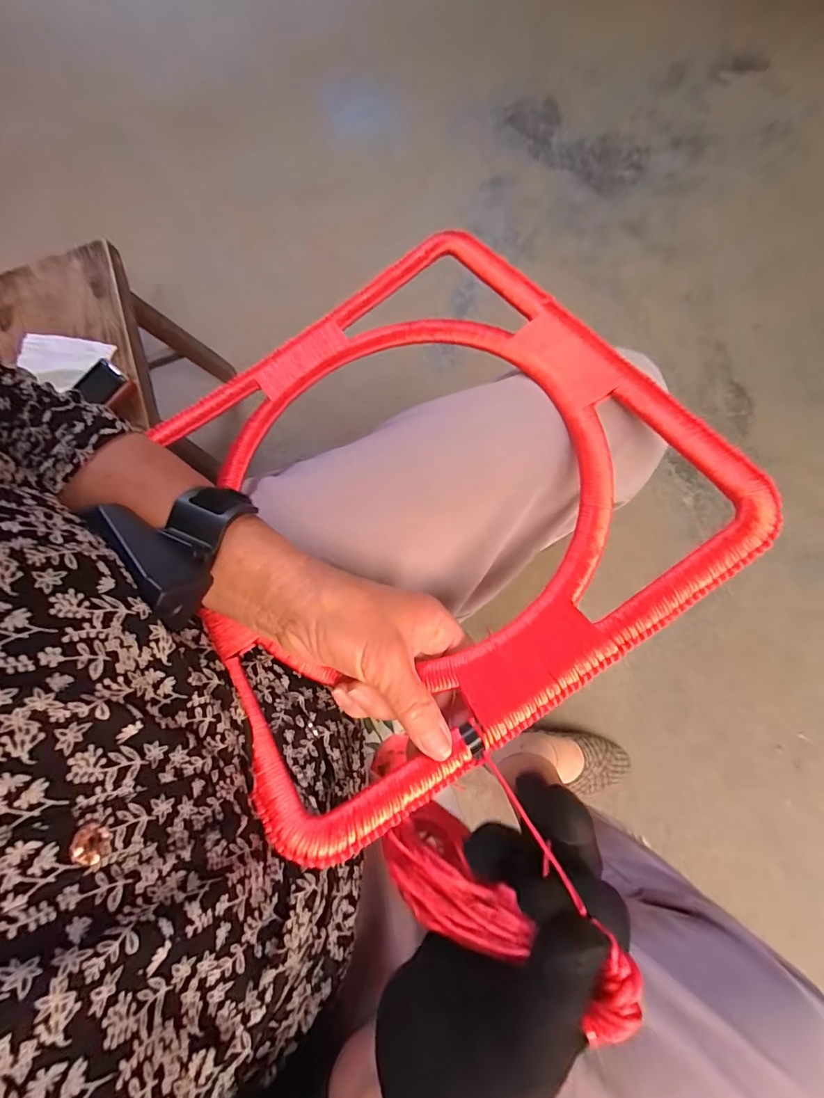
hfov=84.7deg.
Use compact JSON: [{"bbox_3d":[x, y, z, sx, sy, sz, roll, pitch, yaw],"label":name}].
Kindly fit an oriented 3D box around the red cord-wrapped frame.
[{"bbox_3d":[-0.008,-0.044,0.298,0.319,0.030,0.333,-35,69,-1],"label":"red cord-wrapped frame"}]

